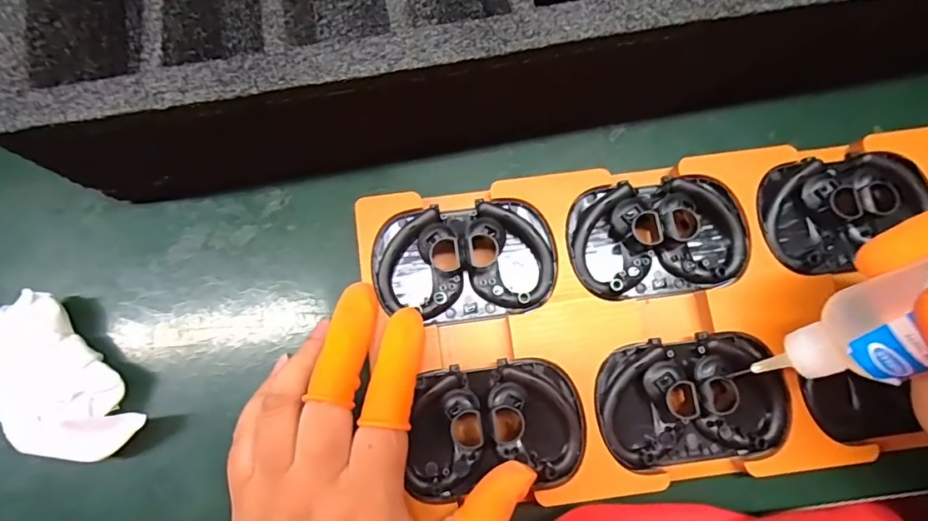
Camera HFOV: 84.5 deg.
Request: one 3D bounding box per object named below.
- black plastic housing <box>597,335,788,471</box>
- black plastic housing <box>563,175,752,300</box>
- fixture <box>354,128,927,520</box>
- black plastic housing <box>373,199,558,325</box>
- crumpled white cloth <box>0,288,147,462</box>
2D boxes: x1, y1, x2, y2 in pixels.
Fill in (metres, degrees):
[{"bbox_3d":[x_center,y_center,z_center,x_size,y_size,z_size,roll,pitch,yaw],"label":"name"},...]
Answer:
[{"bbox_3d":[0.107,0.066,0.241,0.087,0.019,0.057,-7,77,-1],"label":"black plastic housing"},{"bbox_3d":[0.097,-0.012,0.257,0.088,0.020,0.056,-7,77,-1],"label":"black plastic housing"},{"bbox_3d":[0.101,0.026,0.251,0.278,0.027,0.151,-7,77,-1],"label":"fixture"},{"bbox_3d":[0.001,0.000,0.254,0.087,0.017,0.056,-7,77,-1],"label":"black plastic housing"},{"bbox_3d":[-0.191,0.058,0.242,0.040,0.029,0.086,-41,80,-8],"label":"crumpled white cloth"}]

